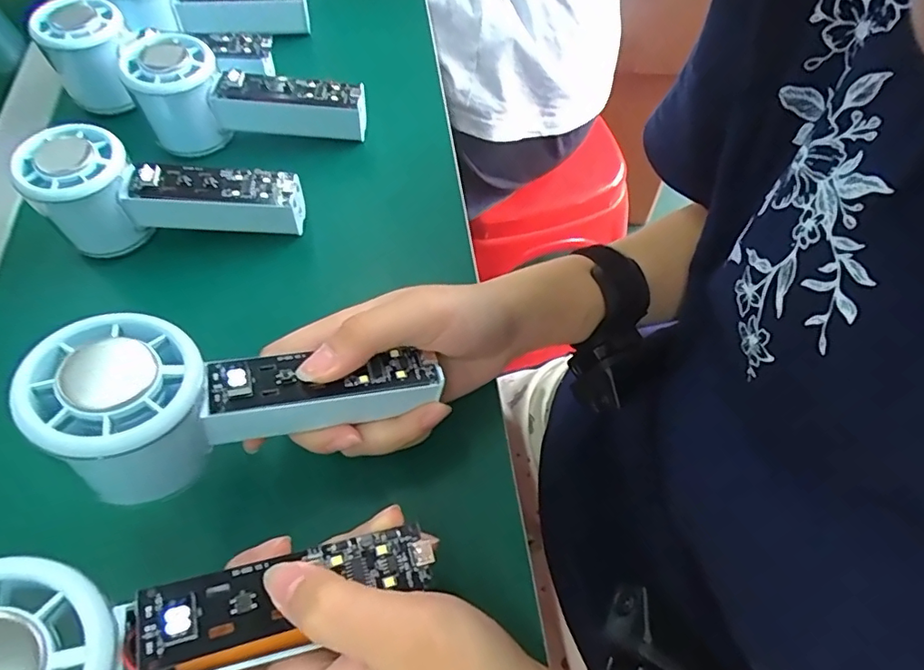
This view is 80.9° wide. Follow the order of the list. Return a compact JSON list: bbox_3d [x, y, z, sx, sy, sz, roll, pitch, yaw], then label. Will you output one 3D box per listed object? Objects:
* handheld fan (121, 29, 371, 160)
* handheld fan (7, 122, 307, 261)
[{"bbox_3d":[-0.146,-0.161,0.379,0.152,0.061,0.064,2,59,-11],"label":"handheld fan"},{"bbox_3d":[-0.177,-0.082,0.331,0.153,0.059,0.057,2,59,-12],"label":"handheld fan"}]

